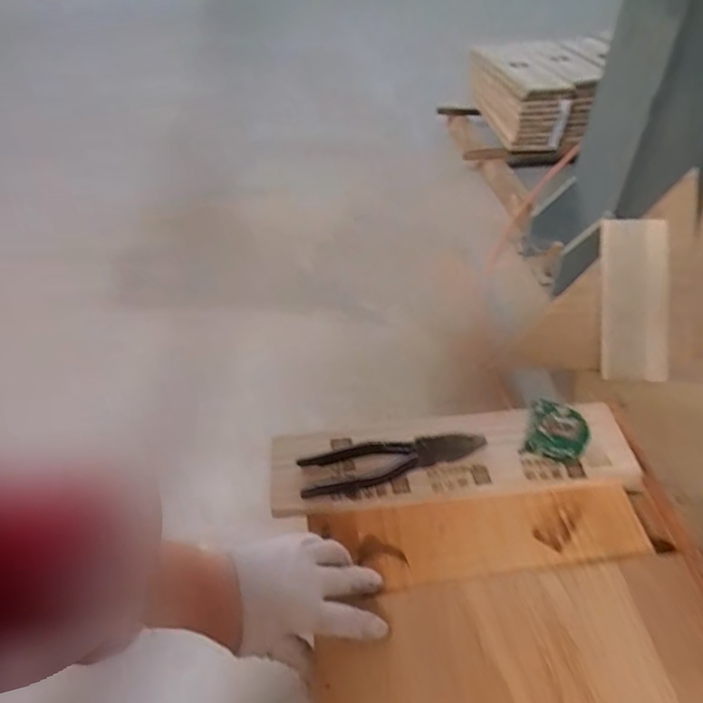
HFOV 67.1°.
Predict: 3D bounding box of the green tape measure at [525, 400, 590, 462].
[{"bbox_3d":[0.210,0.081,0.537,0.056,0.032,0.048,13,49,15],"label":"green tape measure"}]

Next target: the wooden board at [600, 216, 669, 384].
[{"bbox_3d":[0.661,-0.120,1.243,0.140,0.030,0.372,0,91,5],"label":"wooden board"}]

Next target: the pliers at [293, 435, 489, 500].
[{"bbox_3d":[0.041,0.108,0.548,0.189,0.012,0.049,-14,48,-10],"label":"pliers"}]

